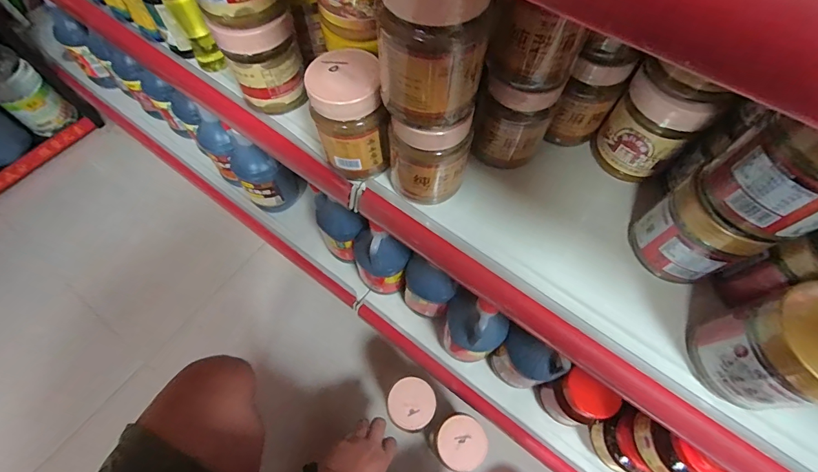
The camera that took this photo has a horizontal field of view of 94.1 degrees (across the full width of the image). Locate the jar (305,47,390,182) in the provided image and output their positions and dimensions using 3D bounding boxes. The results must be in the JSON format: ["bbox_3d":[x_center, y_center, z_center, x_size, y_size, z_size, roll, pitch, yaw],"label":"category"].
[{"bbox_3d":[-0.058,-0.114,0.375,0.064,0.109,0.070,-9,65,-5],"label":"jar"}]

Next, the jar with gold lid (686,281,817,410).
[{"bbox_3d":[0.276,0.086,0.284,0.072,0.100,0.071,0,65,-1],"label":"jar with gold lid"}]

